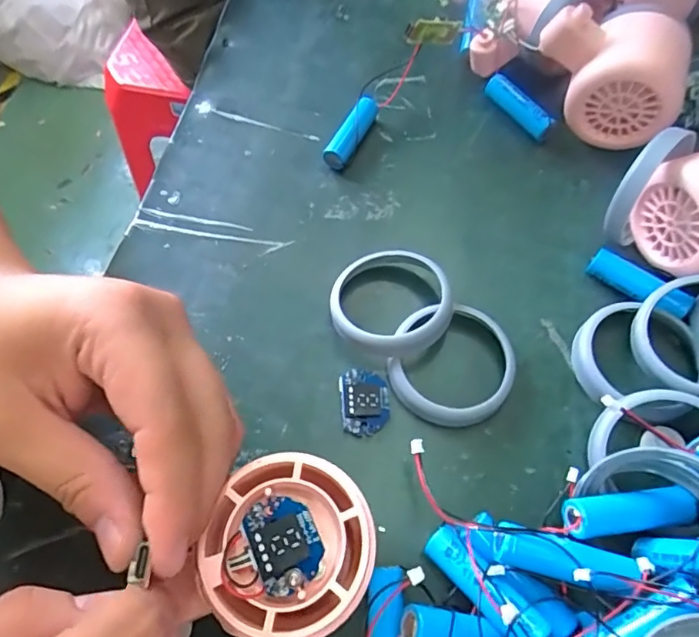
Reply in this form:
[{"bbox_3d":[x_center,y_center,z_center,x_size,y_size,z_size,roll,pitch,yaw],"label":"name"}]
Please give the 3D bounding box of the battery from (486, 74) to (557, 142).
[{"bbox_3d":[0.102,-0.129,0.314,0.012,0.015,0.048,-35,68,-17],"label":"battery"}]

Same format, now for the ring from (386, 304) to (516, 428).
[{"bbox_3d":[0.048,0.021,0.240,0.056,0.012,0.056,0,63,0],"label":"ring"}]

